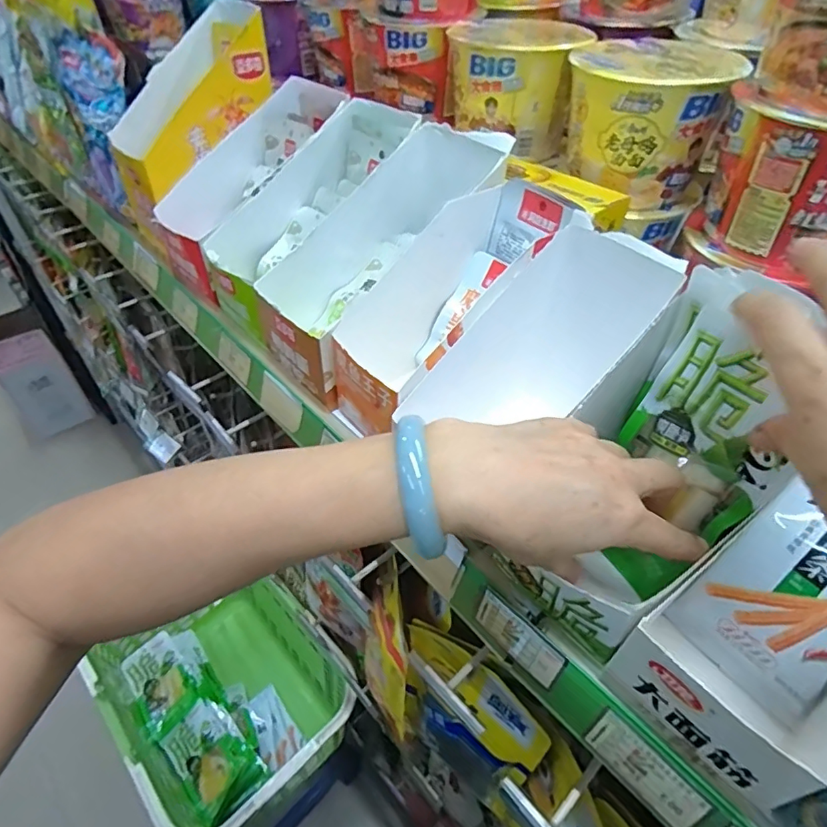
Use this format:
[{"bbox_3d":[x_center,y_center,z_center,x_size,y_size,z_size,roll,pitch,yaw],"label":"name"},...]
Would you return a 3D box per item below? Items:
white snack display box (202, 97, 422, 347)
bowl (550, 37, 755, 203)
[{"bbox_3d":[-0.099,-0.189,0.496,0.098,0.066,0.250,33,79,27],"label":"white snack display box"},{"bbox_3d":[0.203,-0.273,0.478,0.128,0.100,0.128,9,46,7],"label":"bowl"}]

